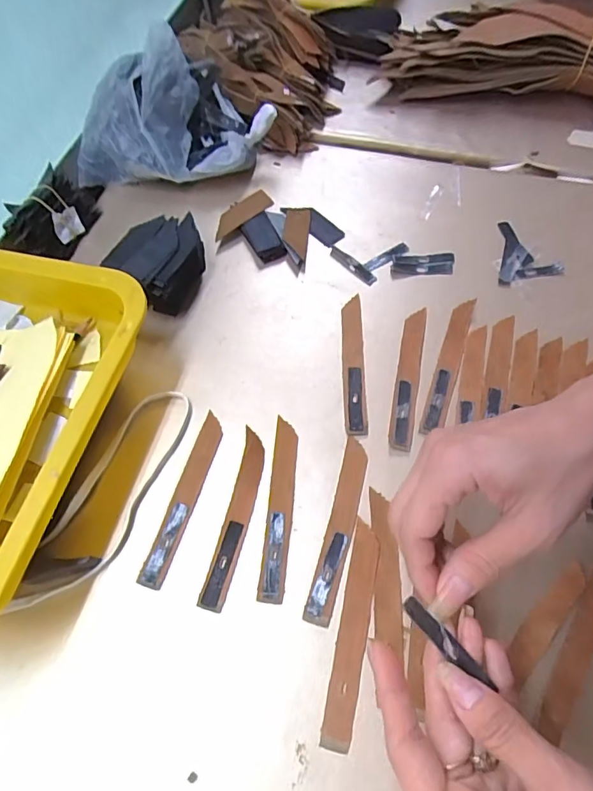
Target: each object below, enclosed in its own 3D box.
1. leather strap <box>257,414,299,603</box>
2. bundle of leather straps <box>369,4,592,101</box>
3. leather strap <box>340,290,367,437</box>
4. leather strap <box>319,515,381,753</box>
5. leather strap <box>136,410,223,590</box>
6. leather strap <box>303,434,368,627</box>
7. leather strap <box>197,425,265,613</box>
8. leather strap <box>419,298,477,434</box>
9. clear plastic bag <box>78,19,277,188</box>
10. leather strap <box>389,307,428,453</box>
[{"bbox_3d":[-0.011,0.073,0.331,0.016,0.004,0.122,4,62,4],"label":"leather strap"},{"bbox_3d":[0.243,-0.344,0.495,0.303,0.074,0.099,14,64,10],"label":"bundle of leather straps"},{"bbox_3d":[0.044,-0.026,0.382,0.017,0.004,0.121,0,62,2],"label":"leather strap"},{"bbox_3d":[0.034,0.140,0.295,0.017,0.004,0.124,10,63,8],"label":"leather strap"},{"bbox_3d":[-0.076,0.068,0.337,0.017,0.004,0.122,14,64,10],"label":"leather strap"},{"bbox_3d":[0.029,0.085,0.323,0.017,0.004,0.122,13,64,9],"label":"leather strap"},{"bbox_3d":[-0.040,0.079,0.328,0.018,0.004,0.120,10,63,8],"label":"leather strap"},{"bbox_3d":[0.117,-0.024,0.374,0.016,0.005,0.119,18,66,11],"label":"leather strap"},{"bbox_3d":[-0.117,-0.269,0.466,0.188,0.100,0.100,5,63,5],"label":"clear plastic bag"},{"bbox_3d":[0.086,-0.016,0.373,0.017,0.004,0.122,9,63,7],"label":"leather strap"}]

